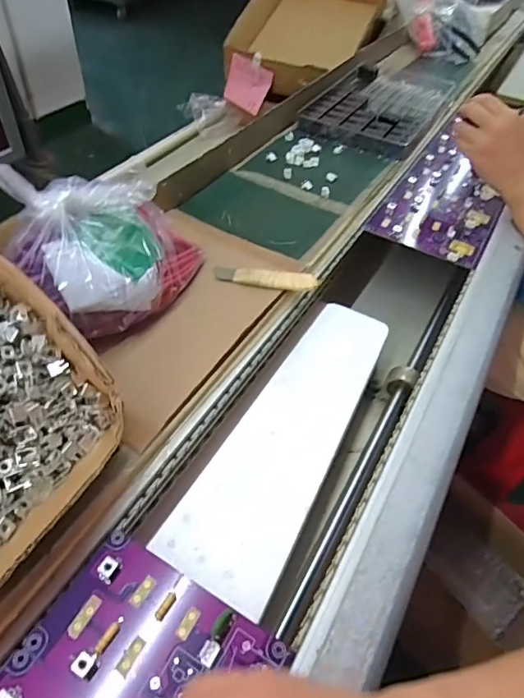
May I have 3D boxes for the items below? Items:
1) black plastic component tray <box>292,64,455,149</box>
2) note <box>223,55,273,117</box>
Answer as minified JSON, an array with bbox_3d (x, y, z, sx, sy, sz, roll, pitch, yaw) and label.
[{"bbox_3d":[0.209,-0.430,0.834,0.181,0.035,0.336,24,50,16],"label":"black plastic component tray"},{"bbox_3d":[-0.030,-0.527,0.948,0.088,0.086,0.011,33,38,5],"label":"note"}]

